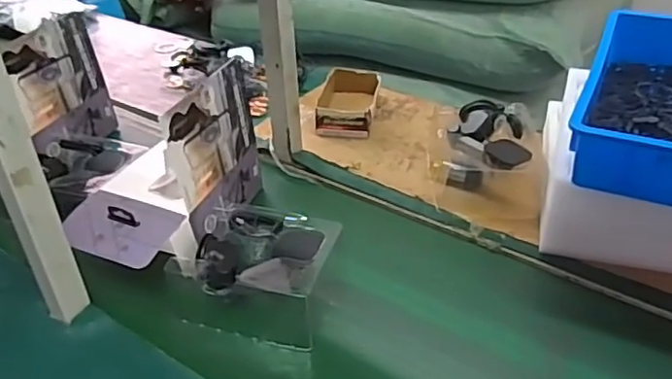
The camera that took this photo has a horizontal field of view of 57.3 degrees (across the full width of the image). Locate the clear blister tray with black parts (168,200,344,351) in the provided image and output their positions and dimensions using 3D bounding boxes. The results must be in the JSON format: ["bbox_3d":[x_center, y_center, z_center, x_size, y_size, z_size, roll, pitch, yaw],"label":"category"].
[{"bbox_3d":[-0.104,0.094,0.817,0.194,0.071,0.171,9,36,14],"label":"clear blister tray with black parts"}]

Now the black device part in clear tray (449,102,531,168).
[{"bbox_3d":[0.239,-0.088,0.964,0.107,0.040,0.160,2,35,4],"label":"black device part in clear tray"}]

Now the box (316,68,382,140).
[{"bbox_3d":[0.026,-0.167,1.194,0.118,0.056,0.187,3,35,5],"label":"box"}]

